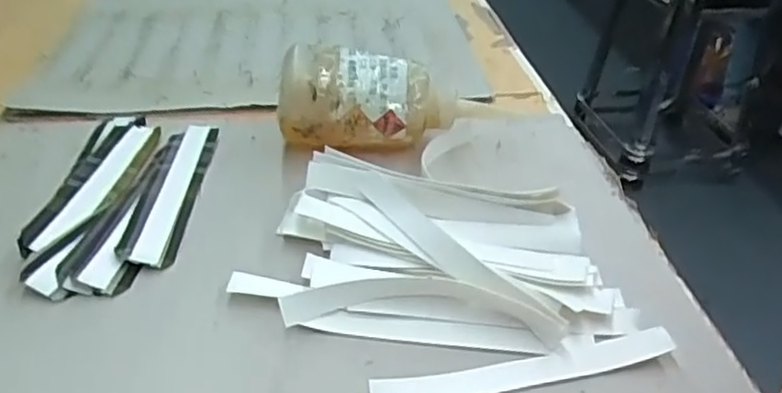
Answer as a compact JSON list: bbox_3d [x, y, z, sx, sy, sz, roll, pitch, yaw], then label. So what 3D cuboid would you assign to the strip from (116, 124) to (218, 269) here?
[{"bbox_3d":[-0.135,-0.006,0.421,0.035,0.005,0.137,0,36,-2],"label":"strip"}]

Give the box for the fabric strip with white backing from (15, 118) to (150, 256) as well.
[{"bbox_3d":[-0.186,-0.012,0.425,0.027,0.006,0.154,11,33,-2],"label":"fabric strip with white backing"}]

